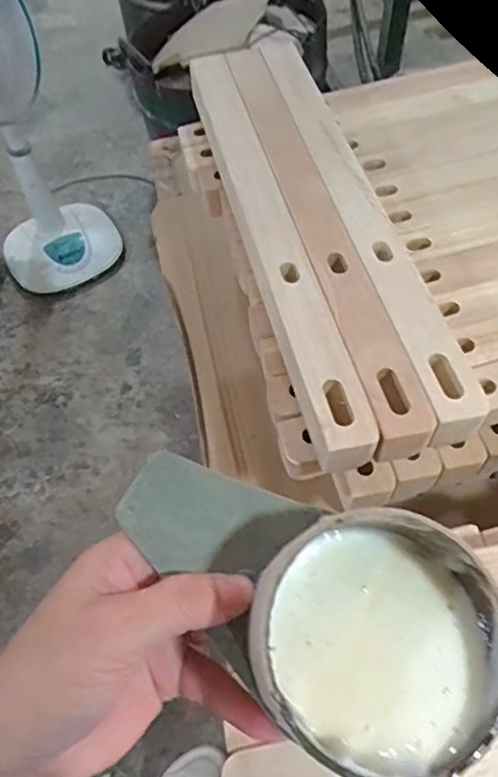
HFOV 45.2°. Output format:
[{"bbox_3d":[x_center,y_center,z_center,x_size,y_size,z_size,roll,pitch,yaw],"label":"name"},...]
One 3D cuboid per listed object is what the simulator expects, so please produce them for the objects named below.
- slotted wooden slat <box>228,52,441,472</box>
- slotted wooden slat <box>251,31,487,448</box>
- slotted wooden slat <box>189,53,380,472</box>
[{"bbox_3d":[0.043,-0.138,0.460,0.035,0.022,0.416,-14,58,-5],"label":"slotted wooden slat"},{"bbox_3d":[0.074,-0.150,0.463,0.038,0.024,0.423,-14,58,-5],"label":"slotted wooden slat"},{"bbox_3d":[0.010,-0.129,0.463,0.038,0.032,0.421,-13,58,-4],"label":"slotted wooden slat"}]

